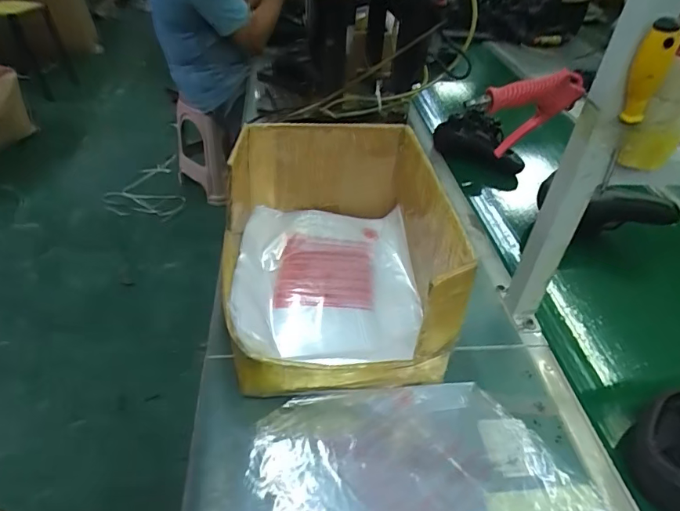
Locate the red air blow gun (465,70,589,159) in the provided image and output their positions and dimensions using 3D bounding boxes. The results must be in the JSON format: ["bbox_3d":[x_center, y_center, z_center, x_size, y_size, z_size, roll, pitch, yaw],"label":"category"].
[{"bbox_3d":[0.237,-0.185,0.613,0.140,0.109,0.032,-6,41,-14],"label":"red air blow gun"}]

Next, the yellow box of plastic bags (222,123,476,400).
[{"bbox_3d":[-0.015,-0.008,0.771,0.335,0.234,0.440,-3,39,-7],"label":"yellow box of plastic bags"}]

